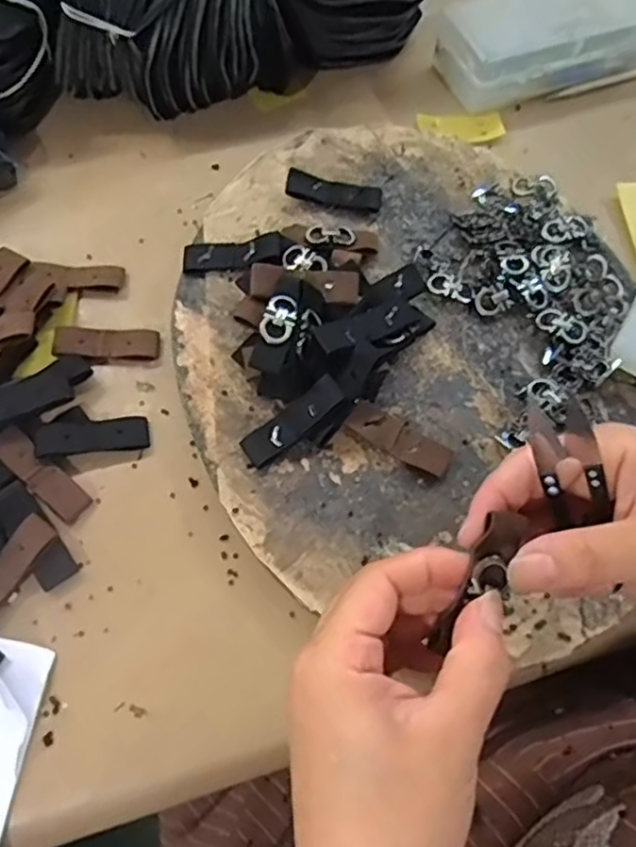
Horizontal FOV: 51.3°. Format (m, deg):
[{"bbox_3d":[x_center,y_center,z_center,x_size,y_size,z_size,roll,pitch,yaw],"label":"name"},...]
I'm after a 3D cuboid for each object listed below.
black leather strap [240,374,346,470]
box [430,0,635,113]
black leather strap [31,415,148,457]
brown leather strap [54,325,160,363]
[{"bbox_3d":[-0.014,-0.002,0.363,0.061,0.004,0.020,-39,64,3],"label":"black leather strap"},{"bbox_3d":[0.175,-0.297,0.503,0.171,0.044,0.076,-22,68,-14],"label":"box"},{"bbox_3d":[-0.128,0.007,0.378,0.060,0.009,0.021,-7,66,-5],"label":"black leather strap"},{"bbox_3d":[-0.127,-0.048,0.402,0.062,0.006,0.021,0,65,-2],"label":"brown leather strap"}]

